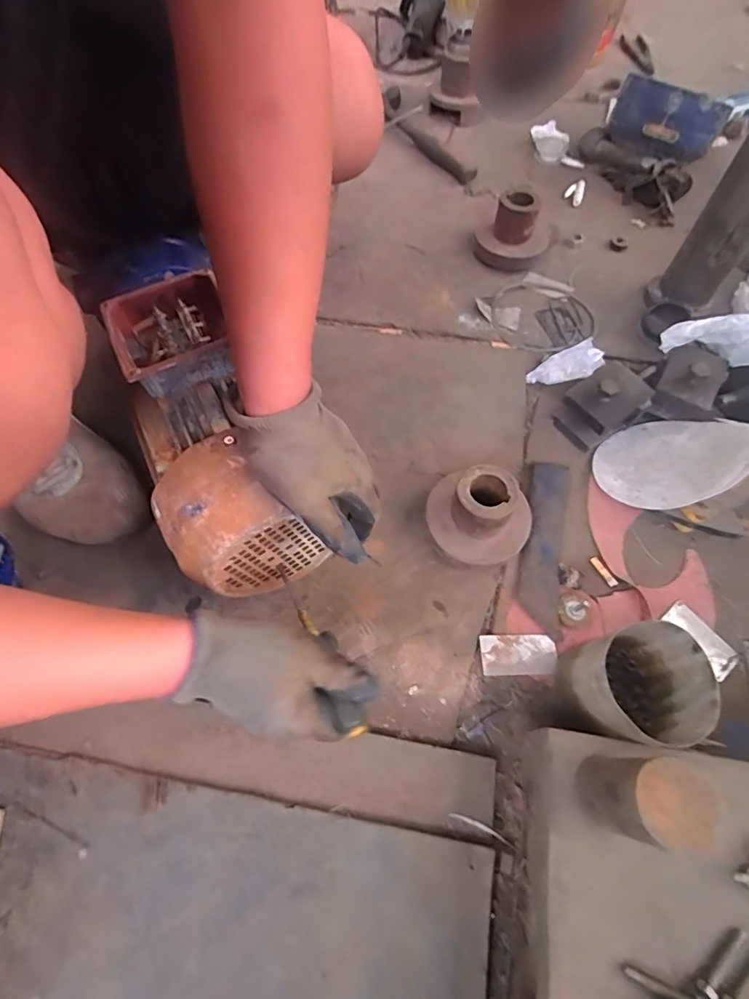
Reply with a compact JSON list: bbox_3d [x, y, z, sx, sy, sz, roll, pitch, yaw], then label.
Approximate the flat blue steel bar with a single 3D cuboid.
[{"bbox_3d":[0.193,0.047,0.563,0.045,0.014,0.203,11,63,6],"label":"flat blue steel bar"}]

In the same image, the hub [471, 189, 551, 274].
[{"bbox_3d":[0.220,-0.433,0.783,0.116,0.082,0.108,0,62,0],"label":"hub"}]

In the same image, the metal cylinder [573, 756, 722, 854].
[{"bbox_3d":[0.178,0.205,0.339,0.046,0.104,0.047,0,62,0],"label":"metal cylinder"}]

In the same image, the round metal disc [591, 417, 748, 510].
[{"bbox_3d":[0.348,-0.048,0.575,0.151,0.024,0.155,-41,28,-17],"label":"round metal disc"}]

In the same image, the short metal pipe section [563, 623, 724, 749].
[{"bbox_3d":[0.230,0.172,0.450,0.094,0.111,0.091,0,62,0],"label":"short metal pipe section"}]

